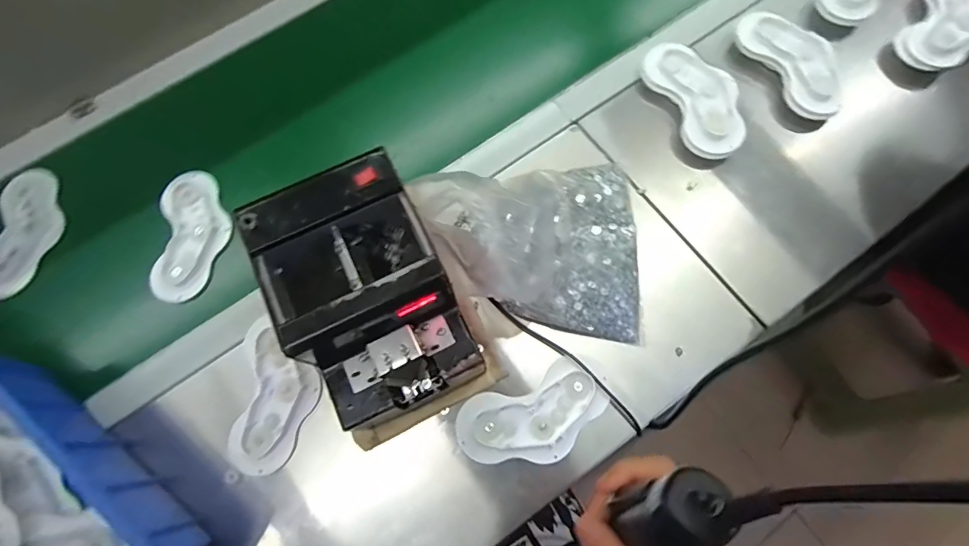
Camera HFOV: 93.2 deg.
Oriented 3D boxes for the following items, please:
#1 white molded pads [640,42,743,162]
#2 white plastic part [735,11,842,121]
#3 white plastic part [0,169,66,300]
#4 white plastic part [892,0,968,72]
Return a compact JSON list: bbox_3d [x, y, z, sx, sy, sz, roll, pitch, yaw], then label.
[{"bbox_3d":[0.240,-0.194,0.515,0.078,0.024,0.150,-20,72,-5],"label":"white molded pads"},{"bbox_3d":[0.356,-0.242,0.520,0.075,0.025,0.145,-23,73,-7],"label":"white plastic part"},{"bbox_3d":[-0.529,-0.048,0.530,0.074,0.021,0.155,-3,72,0],"label":"white plastic part"},{"bbox_3d":[0.542,-0.290,0.533,0.078,0.025,0.131,36,76,12],"label":"white plastic part"}]

